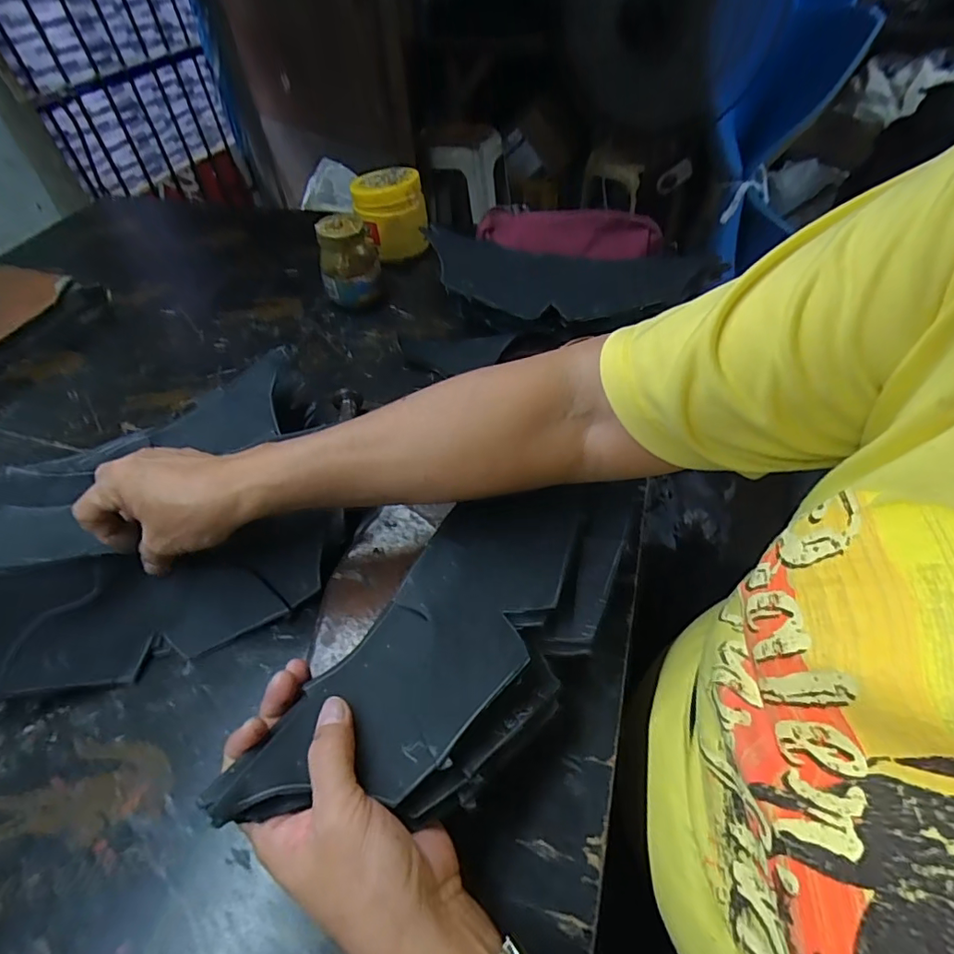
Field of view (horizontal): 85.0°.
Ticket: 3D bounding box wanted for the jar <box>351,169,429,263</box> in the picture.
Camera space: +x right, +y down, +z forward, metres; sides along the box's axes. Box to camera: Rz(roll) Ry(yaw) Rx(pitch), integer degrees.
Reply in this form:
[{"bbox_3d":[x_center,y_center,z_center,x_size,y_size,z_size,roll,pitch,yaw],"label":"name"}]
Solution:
[{"bbox_3d":[-0.120,-0.367,0.736,0.096,0.098,0.081,-8,48,-4],"label":"jar"}]

